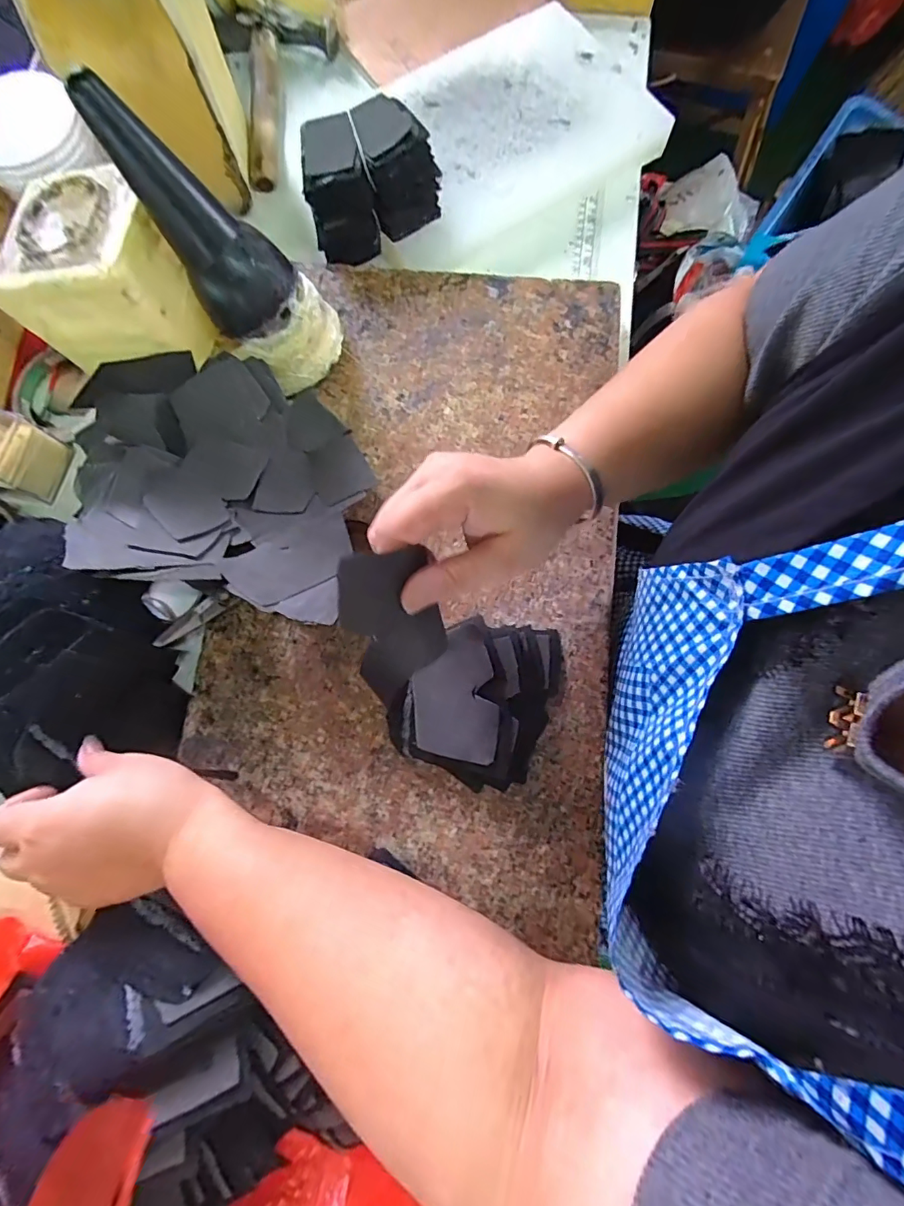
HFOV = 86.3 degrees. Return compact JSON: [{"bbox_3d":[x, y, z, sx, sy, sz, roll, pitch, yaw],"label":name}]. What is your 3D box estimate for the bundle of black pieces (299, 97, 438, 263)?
[{"bbox_3d":[-0.074,-0.362,0.414,0.107,0.071,0.071,-24,78,-4],"label":"bundle of black pieces"}]

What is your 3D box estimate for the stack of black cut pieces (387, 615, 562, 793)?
[{"bbox_3d":[0.017,0.059,0.332,0.104,0.034,0.118,25,79,6],"label":"stack of black cut pieces"}]

